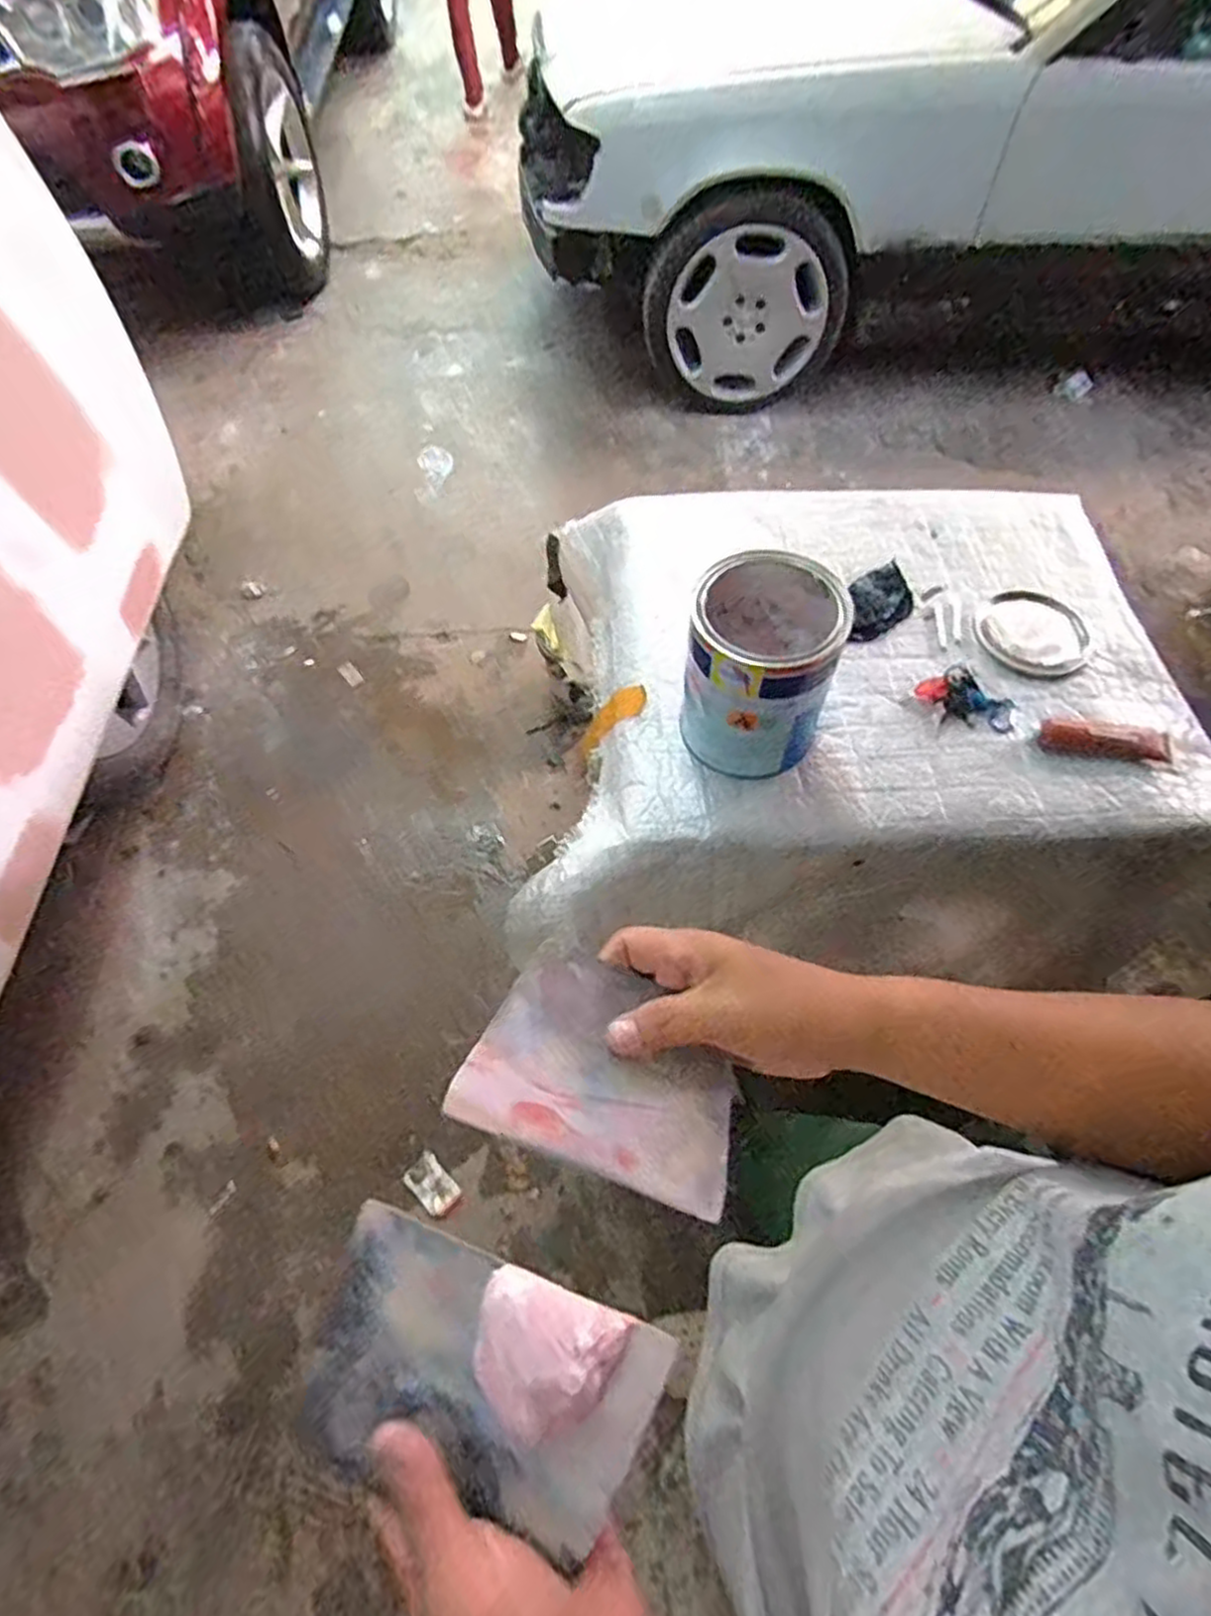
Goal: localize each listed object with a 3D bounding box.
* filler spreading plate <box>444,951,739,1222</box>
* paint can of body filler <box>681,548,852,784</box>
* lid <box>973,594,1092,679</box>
[{"bbox_3d":[0.004,0.132,0.377,0.138,0.006,0.096,25,59,-7],"label":"filler spreading plate"},{"bbox_3d":[0.175,-0.153,0.850,0.154,0.202,0.164,-1,59,1],"label":"paint can of body filler"},{"bbox_3d":[0.578,-0.235,1.005,0.146,0.011,0.132,-11,66,-9],"label":"lid"}]

